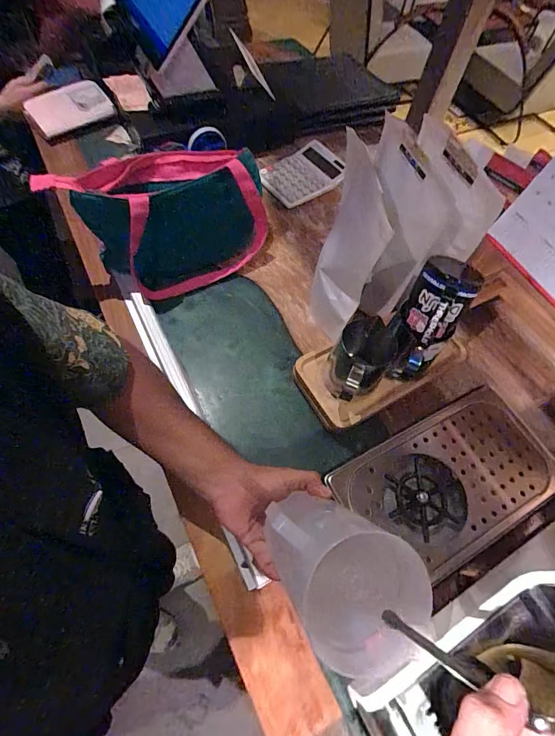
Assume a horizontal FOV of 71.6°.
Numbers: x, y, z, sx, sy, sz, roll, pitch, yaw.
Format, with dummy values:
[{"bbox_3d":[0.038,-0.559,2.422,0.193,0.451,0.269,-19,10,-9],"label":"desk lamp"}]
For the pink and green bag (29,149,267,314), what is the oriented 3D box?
[{"bbox_3d":[-0.178,-0.252,0.690,0.340,0.215,0.167,-32,68,-21],"label":"pink and green bag"}]

